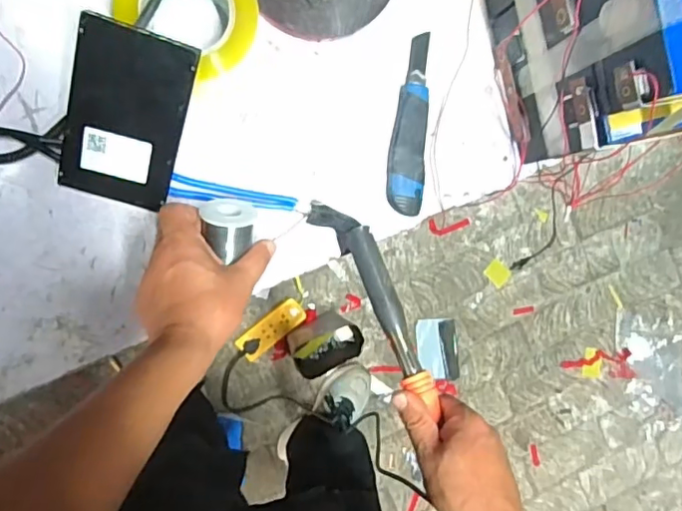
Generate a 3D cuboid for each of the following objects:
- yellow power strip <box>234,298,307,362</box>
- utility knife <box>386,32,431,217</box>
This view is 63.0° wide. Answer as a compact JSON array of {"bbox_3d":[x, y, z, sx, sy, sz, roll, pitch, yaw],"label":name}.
[{"bbox_3d":[-0.163,0.170,1.299,0.168,0.031,0.065,-40,98,-8],"label":"yellow power strip"},{"bbox_3d":[0.073,-0.141,0.602,0.037,0.014,0.191,3,91,-11],"label":"utility knife"}]

